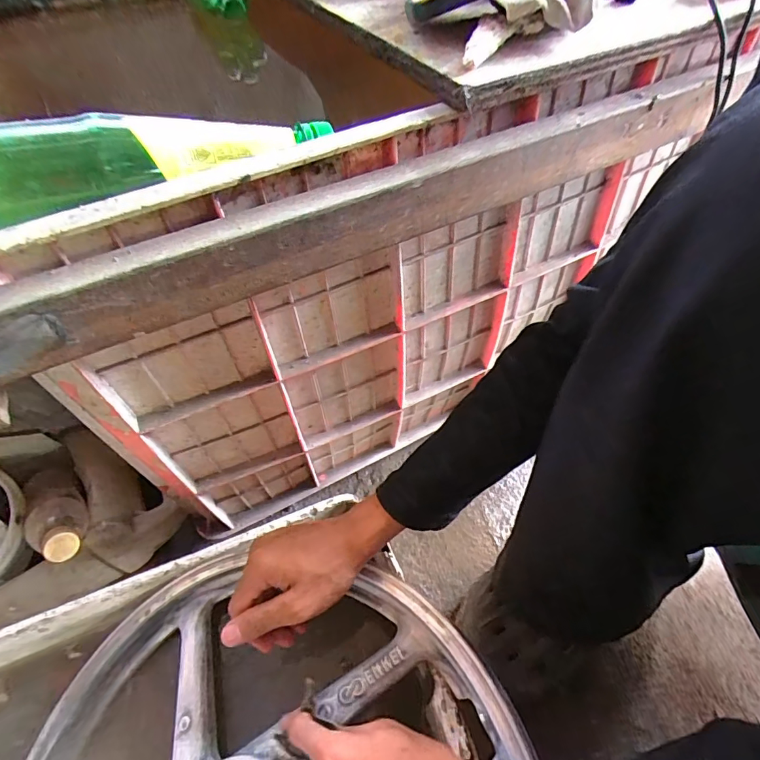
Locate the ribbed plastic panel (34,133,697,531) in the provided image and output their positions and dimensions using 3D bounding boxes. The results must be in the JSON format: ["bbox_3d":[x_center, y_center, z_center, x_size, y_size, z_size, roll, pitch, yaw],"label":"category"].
[{"bbox_3d":[0.045,-0.021,0.475,0.569,0.321,0.036,-23,55,-15],"label":"ribbed plastic panel"}]

